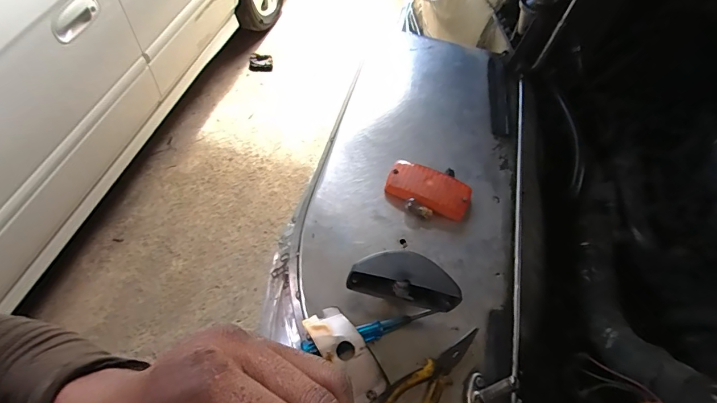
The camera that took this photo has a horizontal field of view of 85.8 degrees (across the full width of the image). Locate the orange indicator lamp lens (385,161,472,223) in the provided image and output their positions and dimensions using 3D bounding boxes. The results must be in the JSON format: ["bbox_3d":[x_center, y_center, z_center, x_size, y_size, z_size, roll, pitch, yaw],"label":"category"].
[{"bbox_3d":[0.114,-0.020,0.626,0.134,0.026,0.074,22,61,10],"label":"orange indicator lamp lens"}]

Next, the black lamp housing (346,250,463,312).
[{"bbox_3d":[0.057,0.104,0.490,0.130,0.114,0.041,14,60,6],"label":"black lamp housing"}]

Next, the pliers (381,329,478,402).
[{"bbox_3d":[0.094,0.221,0.476,0.158,0.020,0.053,-33,67,-20],"label":"pliers"}]

